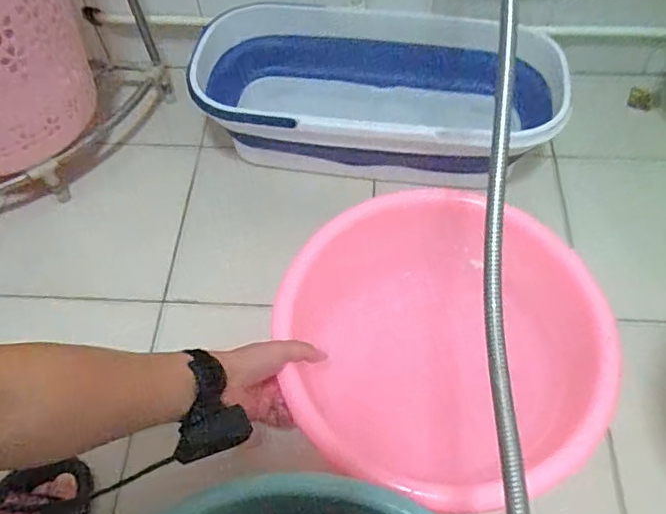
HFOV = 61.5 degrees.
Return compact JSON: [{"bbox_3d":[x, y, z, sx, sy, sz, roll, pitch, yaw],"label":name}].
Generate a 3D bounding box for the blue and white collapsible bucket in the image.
[{"bbox_3d":[0.063,-0.238,0.877,0.537,0.154,0.265,5,58,6],"label":"blue and white collapsible bucket"}]

